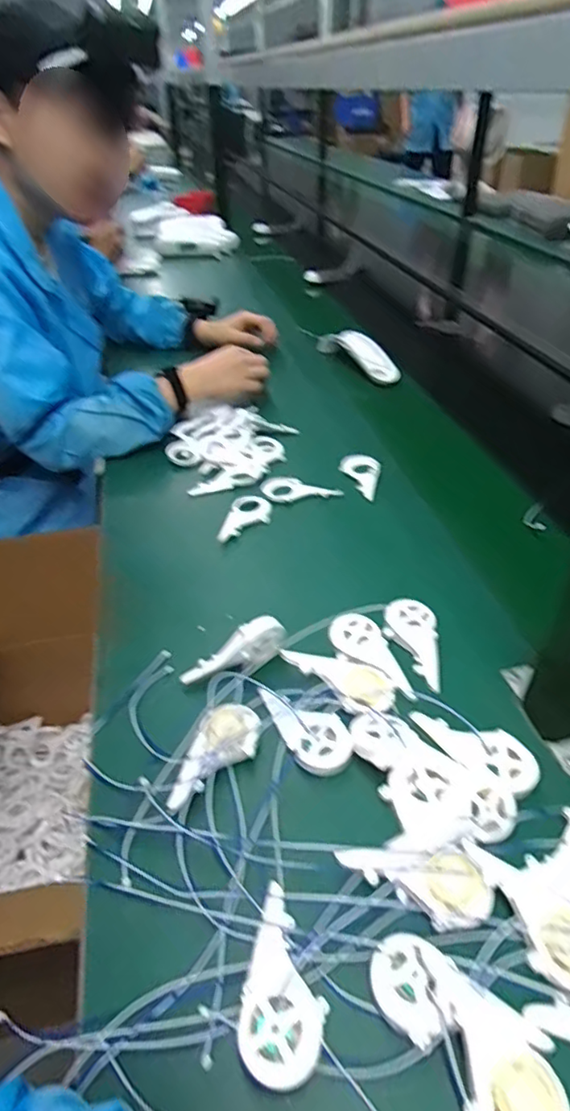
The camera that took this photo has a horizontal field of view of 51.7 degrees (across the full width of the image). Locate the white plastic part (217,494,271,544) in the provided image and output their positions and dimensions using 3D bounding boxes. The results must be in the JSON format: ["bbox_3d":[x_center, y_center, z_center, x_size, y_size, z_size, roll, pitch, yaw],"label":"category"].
[{"bbox_3d":[-0.045,-0.043,0.689,0.046,0.010,0.094,9,40,14],"label":"white plastic part"}]

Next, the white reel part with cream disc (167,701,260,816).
[{"bbox_3d":[-0.050,0.152,0.435,0.043,0.024,0.086,11,40,16],"label":"white reel part with cream disc"}]

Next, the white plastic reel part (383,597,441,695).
[{"bbox_3d":[0.119,0.078,0.529,0.047,0.009,0.096,-10,53,-9],"label":"white plastic reel part"}]

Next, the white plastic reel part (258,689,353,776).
[{"bbox_3d":[0.016,0.131,0.459,0.046,0.021,0.085,-25,43,-26],"label":"white plastic reel part"}]

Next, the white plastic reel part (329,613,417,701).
[{"bbox_3d":[0.079,0.089,0.522,0.043,0.013,0.092,-33,64,-32],"label":"white plastic reel part"}]

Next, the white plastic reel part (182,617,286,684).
[{"bbox_3d":[-0.044,0.085,0.506,0.094,0.033,0.020,-28,44,-4],"label":"white plastic reel part"}]

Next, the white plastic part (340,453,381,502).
[{"bbox_3d":[0.096,-0.107,0.769,0.053,0.012,0.093,7,39,12],"label":"white plastic part"}]

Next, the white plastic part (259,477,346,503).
[{"bbox_3d":[0.019,-0.086,0.739,0.095,0.009,0.053,-7,38,-6],"label":"white plastic part"}]

